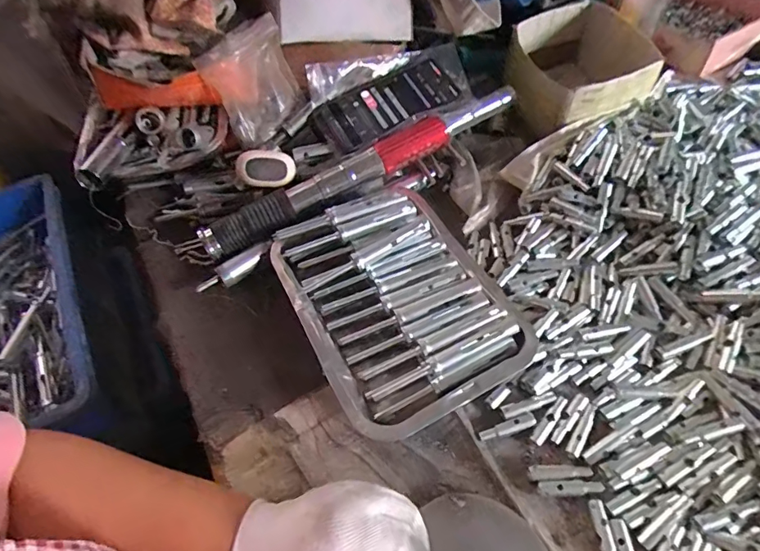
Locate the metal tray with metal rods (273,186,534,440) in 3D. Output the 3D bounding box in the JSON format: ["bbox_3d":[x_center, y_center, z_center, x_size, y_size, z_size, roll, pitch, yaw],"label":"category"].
[{"bbox_3d":[0.016,0.019,0.459,0.187,0.033,0.242,-27,63,-10],"label":"metal tray with metal rods"}]

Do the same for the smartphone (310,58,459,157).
[{"bbox_3d":[0.012,-0.211,0.569,0.179,0.016,0.088,-29,64,-11],"label":"smartphone"}]

